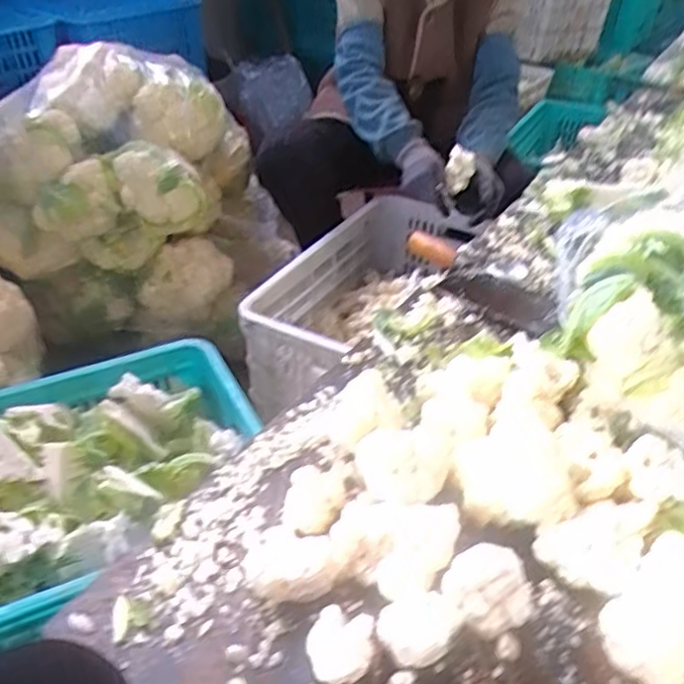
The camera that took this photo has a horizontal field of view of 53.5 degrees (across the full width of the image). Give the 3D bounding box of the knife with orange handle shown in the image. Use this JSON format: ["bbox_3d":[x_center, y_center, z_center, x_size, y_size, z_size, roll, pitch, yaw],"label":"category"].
[{"bbox_3d":[0.182,-0.086,0.886,0.081,0.033,0.235,-27,44,-33],"label":"knife with orange handle"}]

